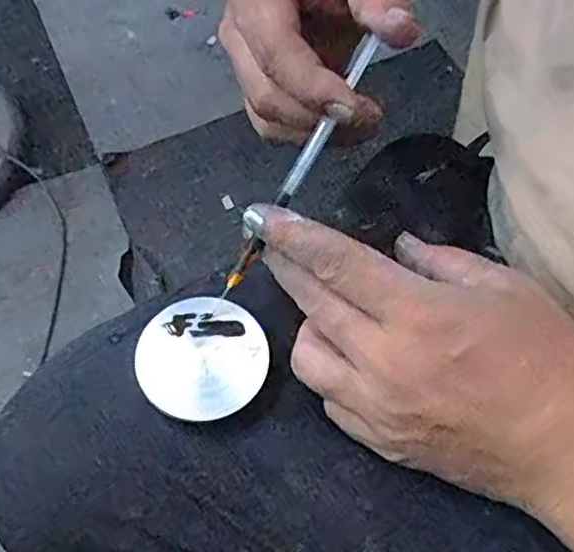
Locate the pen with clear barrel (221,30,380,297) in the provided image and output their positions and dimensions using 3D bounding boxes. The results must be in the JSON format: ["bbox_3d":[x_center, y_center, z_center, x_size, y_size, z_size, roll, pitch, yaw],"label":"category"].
[{"bbox_3d":[0.005,-0.046,0.293,0.007,0.005,0.126,33,97,21],"label":"pen with clear barrel"}]

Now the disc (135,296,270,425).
[{"bbox_3d":[-0.038,0.036,0.294,0.056,0.009,0.054,-2,56,3],"label":"disc"}]

